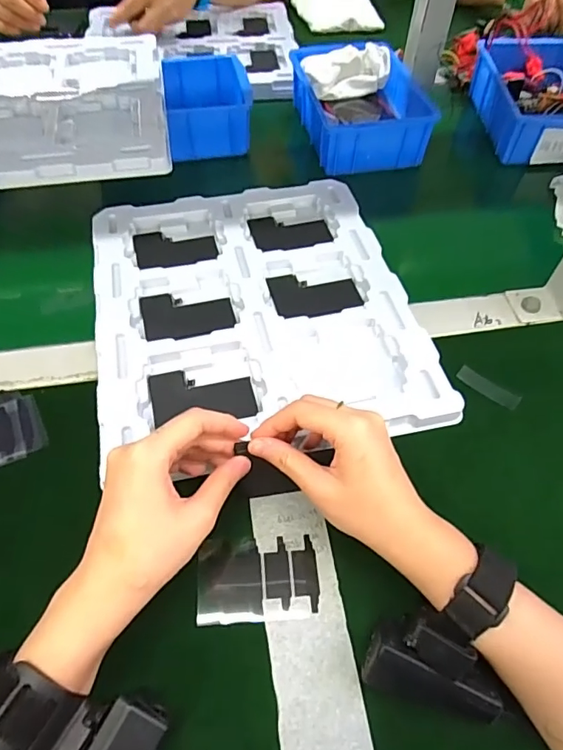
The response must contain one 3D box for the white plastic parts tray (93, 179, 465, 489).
[{"bbox_3d":[-0.027,-0.072,0.449,0.268,0.015,0.304,-10,56,-8],"label":"white plastic parts tray"}]

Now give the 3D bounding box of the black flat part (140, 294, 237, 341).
[{"bbox_3d":[-0.083,-0.055,0.438,0.078,0.009,0.058,-13,57,-10],"label":"black flat part"}]

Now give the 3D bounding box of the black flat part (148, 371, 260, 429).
[{"bbox_3d":[-0.062,0.017,0.392,0.081,0.005,0.047,-6,56,-5],"label":"black flat part"}]

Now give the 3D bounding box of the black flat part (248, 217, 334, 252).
[{"bbox_3d":[0.009,-0.147,0.508,0.078,0.004,0.057,-10,50,-10],"label":"black flat part"}]

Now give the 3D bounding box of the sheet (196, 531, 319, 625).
[{"bbox_3d":[-0.015,0.132,0.320,0.076,0.004,0.052,-2,56,-3],"label":"sheet"}]

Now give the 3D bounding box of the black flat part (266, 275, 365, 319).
[{"bbox_3d":[0.030,-0.075,0.455,0.078,0.009,0.056,-10,56,-8],"label":"black flat part"}]

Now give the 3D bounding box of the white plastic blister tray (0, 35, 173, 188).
[{"bbox_3d":[-0.282,-0.284,0.522,0.310,0.018,0.274,-9,56,-7],"label":"white plastic blister tray"}]

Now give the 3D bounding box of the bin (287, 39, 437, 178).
[{"bbox_3d":[0.094,-0.334,0.604,0.129,0.056,0.185,-9,56,-8],"label":"bin"}]

